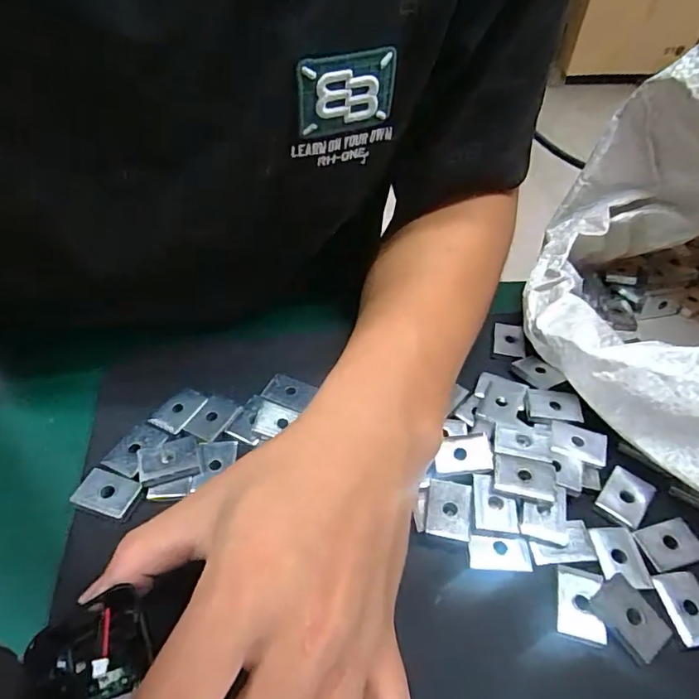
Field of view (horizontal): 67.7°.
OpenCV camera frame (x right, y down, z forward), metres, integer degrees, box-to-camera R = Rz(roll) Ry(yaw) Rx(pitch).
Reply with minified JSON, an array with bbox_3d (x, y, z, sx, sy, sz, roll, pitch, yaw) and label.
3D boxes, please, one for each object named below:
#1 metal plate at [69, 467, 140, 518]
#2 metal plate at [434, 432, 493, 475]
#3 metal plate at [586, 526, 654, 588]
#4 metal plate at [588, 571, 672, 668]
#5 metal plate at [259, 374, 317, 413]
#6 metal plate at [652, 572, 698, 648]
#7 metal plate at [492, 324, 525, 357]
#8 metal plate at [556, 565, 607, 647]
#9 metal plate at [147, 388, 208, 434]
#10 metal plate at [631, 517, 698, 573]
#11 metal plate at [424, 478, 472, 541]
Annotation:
[{"bbox_3d":[-0.115,0.067,0.246,0.030,0.004,0.018,16,47,14],"label":"metal plate"},{"bbox_3d":[0.055,0.050,0.255,0.027,0.004,0.020,-3,46,-4],"label":"metal plate"},{"bbox_3d":[0.119,0.091,0.231,0.020,0.004,0.027,0,45,-2],"label":"metal plate"},{"bbox_3d":[0.113,0.109,0.211,0.021,0.005,0.028,-26,51,-24],"label":"metal plate"},{"bbox_3d":[-0.035,0.024,0.291,0.025,0.004,0.020,20,48,18],"label":"metal plate"},{"bbox_3d":[0.140,0.107,0.217,0.018,0.004,0.028,-4,46,-5],"label":"metal plate"},{"bbox_3d":[0.100,-0.007,0.328,0.019,0.004,0.026,4,51,13],"label":"metal plate"},{"bbox_3d":[0.096,0.104,0.216,0.018,0.004,0.028,11,46,9],"label":"metal plate"},{"bbox_3d":[-0.092,0.032,0.282,0.018,0.004,0.028,25,50,22],"label":"metal plate"},{"bbox_3d":[0.145,0.088,0.236,0.028,0.004,0.020,-10,46,-11],"label":"metal plate"},{"bbox_3d":[0.046,0.072,0.239,0.019,0.004,0.026,8,46,7],"label":"metal plate"}]

